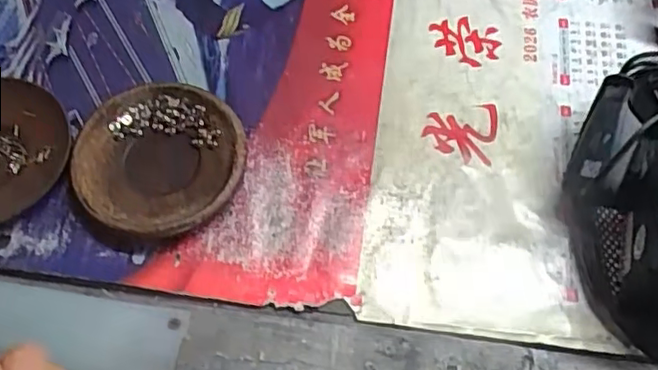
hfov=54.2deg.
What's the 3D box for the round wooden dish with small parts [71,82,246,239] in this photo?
[{"bbox_3d":[-0.111,-0.017,0.429,0.107,0.020,0.110,-1,64,1],"label":"round wooden dish with small parts"}]

